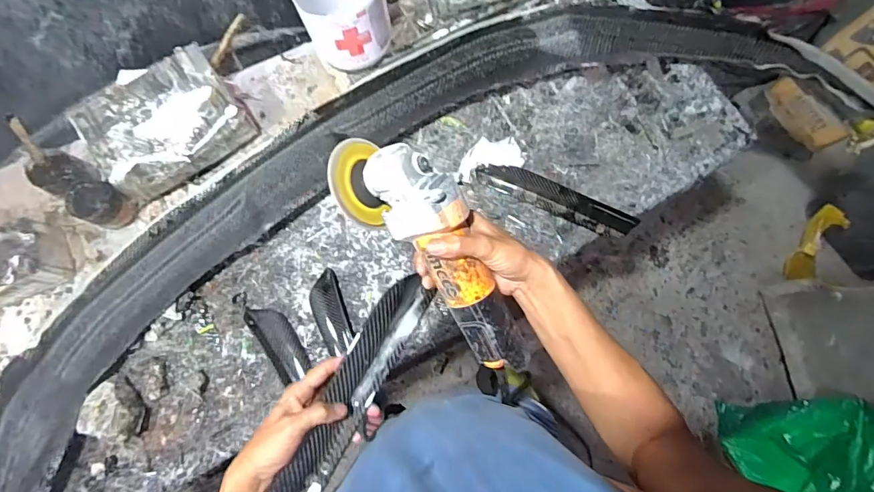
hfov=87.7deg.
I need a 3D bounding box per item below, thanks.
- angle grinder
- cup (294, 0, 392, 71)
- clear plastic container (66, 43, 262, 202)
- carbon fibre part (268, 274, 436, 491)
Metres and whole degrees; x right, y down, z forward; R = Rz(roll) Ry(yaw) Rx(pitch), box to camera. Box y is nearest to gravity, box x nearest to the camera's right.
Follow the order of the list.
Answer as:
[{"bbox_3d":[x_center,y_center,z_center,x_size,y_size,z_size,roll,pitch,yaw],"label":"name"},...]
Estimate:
[{"bbox_3d":[0.008,0.011,0.462,0.095,0.083,0.292,-39,104,-10],"label":"angle grinder"},{"bbox_3d":[-0.166,-0.411,0.817,0.143,0.150,0.135,0,76,-2],"label":"cup"},{"bbox_3d":[-0.464,-0.209,0.792,0.245,0.099,0.161,-34,79,-10],"label":"clear plastic container"},{"bbox_3d":[-0.090,0.148,0.496,0.054,0.030,0.263,36,74,-26],"label":"carbon fibre part"}]

